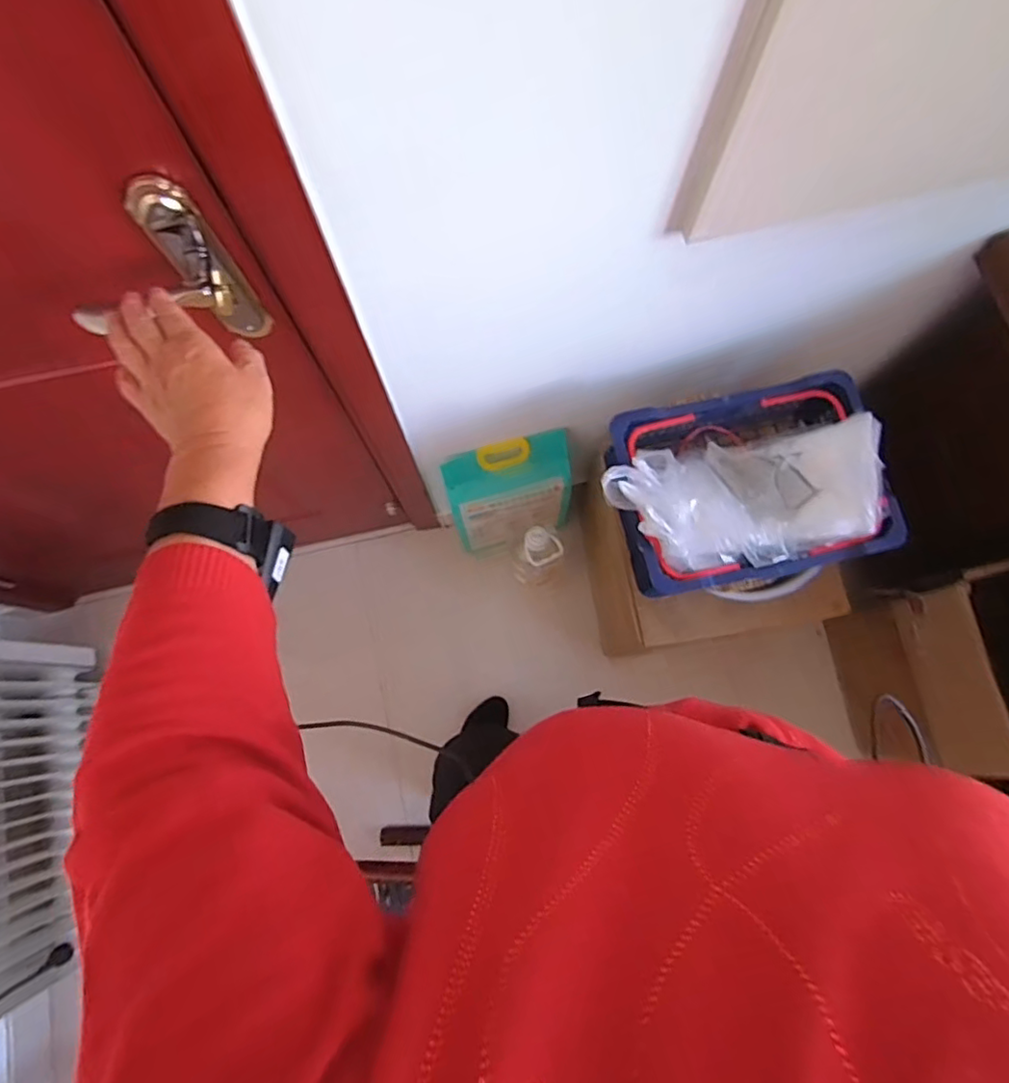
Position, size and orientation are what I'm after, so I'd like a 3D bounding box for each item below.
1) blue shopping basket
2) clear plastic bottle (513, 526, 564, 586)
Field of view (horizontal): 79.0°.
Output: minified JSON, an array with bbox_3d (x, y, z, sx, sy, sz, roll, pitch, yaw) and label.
[{"bbox_3d":[0.337,-0.078,0.900,0.389,0.139,0.269,-10,76,-3],"label":"blue shopping basket"},{"bbox_3d":[0.074,0.036,1.370,0.100,0.253,0.087,27,77,6],"label":"clear plastic bottle"}]

